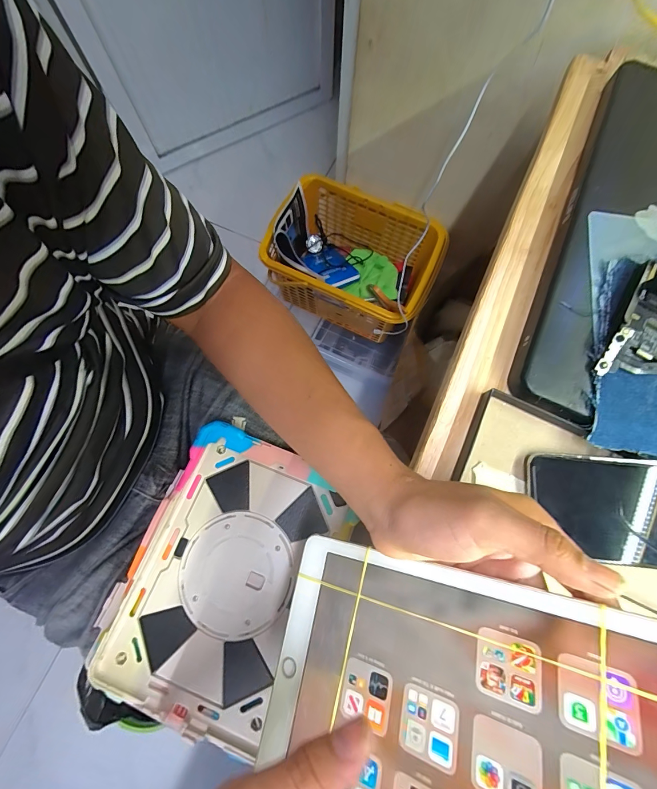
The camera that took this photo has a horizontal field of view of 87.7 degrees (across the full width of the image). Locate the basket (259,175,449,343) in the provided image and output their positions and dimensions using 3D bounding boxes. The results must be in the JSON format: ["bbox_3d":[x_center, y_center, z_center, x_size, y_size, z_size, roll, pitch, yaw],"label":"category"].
[{"bbox_3d":[0.057,-0.304,0.813,0.353,0.183,0.248,25,79,7],"label":"basket"}]

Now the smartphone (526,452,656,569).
[{"bbox_3d":[0.212,0.080,0.233,0.133,0.006,0.068,5,79,11],"label":"smartphone"}]

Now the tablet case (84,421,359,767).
[{"bbox_3d":[-0.103,0.174,0.334,0.182,0.020,0.250,27,79,8],"label":"tablet case"}]

